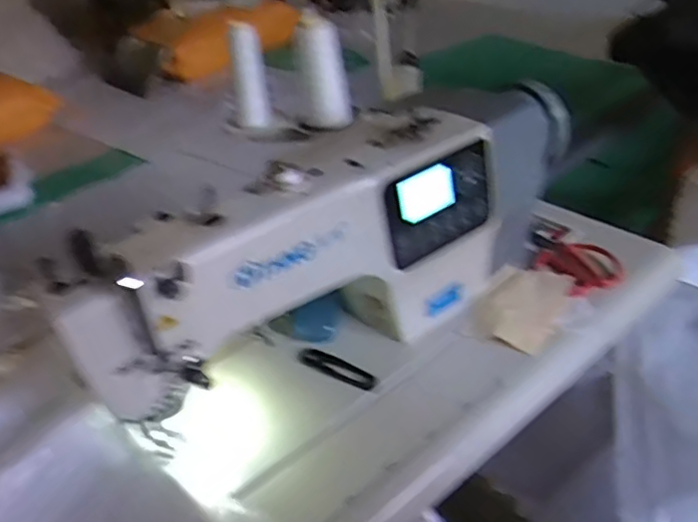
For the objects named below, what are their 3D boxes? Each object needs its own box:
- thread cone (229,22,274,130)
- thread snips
[{"bbox_3d":[-0.167,-0.306,1.008,0.056,0.157,0.044,-11,35,-6],"label":"thread cone"},{"bbox_3d":[-0.014,0.119,0.679,0.104,0.004,0.022,17,57,32],"label":"thread snips"}]

